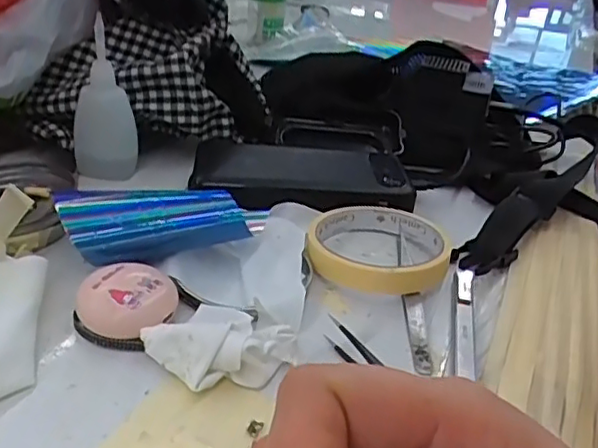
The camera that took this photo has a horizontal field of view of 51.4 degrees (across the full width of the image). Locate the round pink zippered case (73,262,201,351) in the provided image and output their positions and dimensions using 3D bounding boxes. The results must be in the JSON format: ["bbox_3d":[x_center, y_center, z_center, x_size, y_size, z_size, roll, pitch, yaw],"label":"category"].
[{"bbox_3d":[-0.084,0.039,0.317,0.042,0.024,0.053,22,34,24],"label":"round pink zippered case"}]

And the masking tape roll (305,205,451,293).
[{"bbox_3d":[0.050,0.011,0.390,0.084,0.019,0.087,5,31,-3],"label":"masking tape roll"}]

